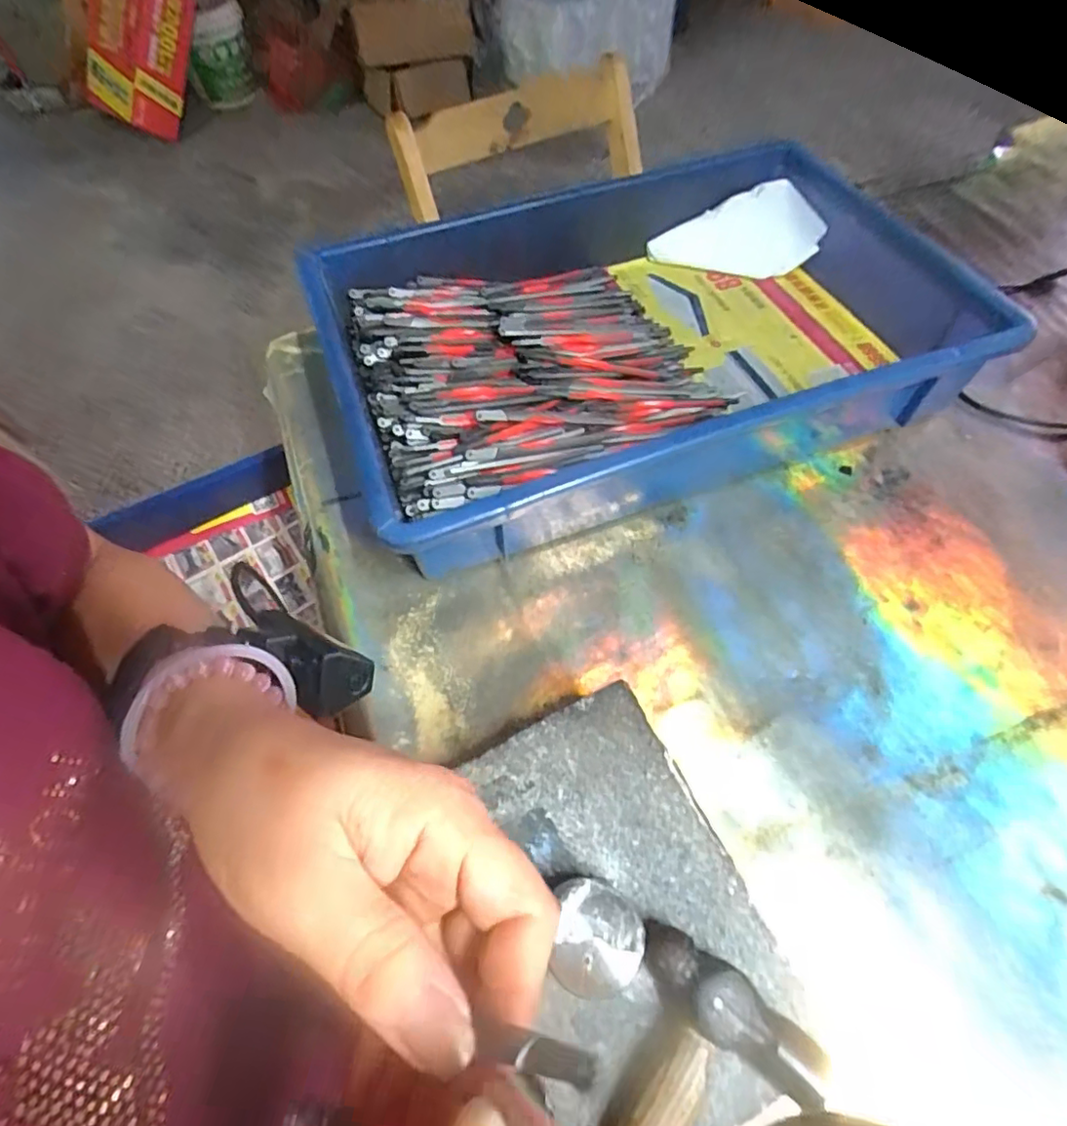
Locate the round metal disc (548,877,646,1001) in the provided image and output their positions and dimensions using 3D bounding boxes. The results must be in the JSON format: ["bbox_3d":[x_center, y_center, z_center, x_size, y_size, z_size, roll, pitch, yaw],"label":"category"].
[{"bbox_3d":[0.023,0.136,0.211,0.031,0.021,0.033,-1,58,2],"label":"round metal disc"}]

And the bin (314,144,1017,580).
[{"bbox_3d":[0.075,-0.172,0.439,0.436,0.080,0.292,-19,59,-9],"label":"bin"}]

